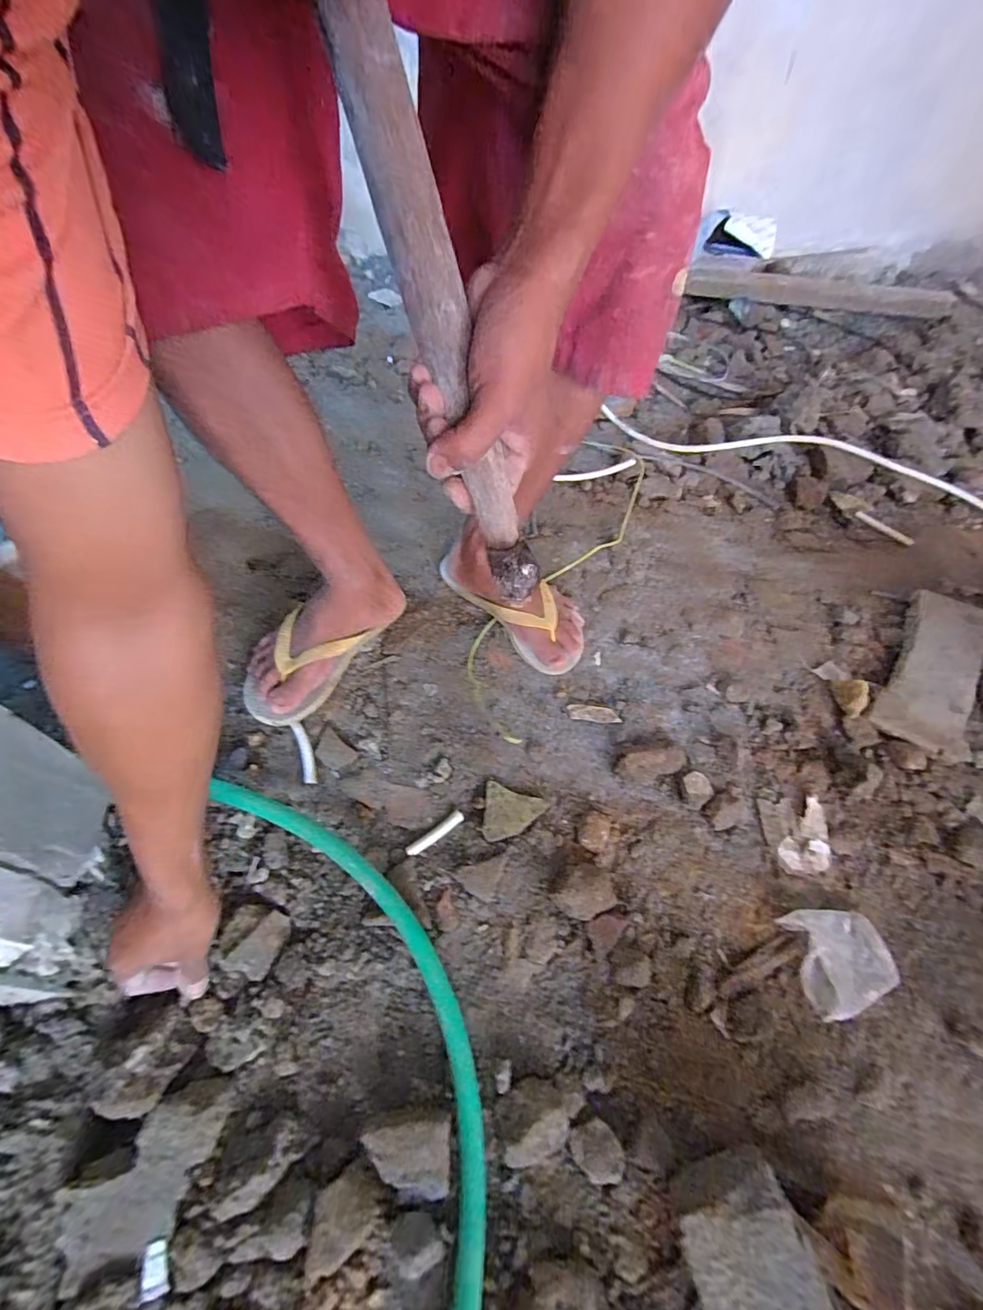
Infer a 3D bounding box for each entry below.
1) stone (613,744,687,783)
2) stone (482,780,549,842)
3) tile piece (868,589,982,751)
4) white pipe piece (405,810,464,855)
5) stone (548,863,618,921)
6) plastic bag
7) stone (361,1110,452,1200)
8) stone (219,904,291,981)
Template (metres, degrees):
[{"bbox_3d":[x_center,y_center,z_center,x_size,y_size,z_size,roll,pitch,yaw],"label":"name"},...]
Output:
[{"bbox_3d":[0.184,0.124,0.574,0.088,0.025,0.039,-14,57,-13],"label":"stone"},{"bbox_3d":[0.025,0.171,0.534,0.066,0.012,0.060,6,55,0],"label":"stone"},{"bbox_3d":[0.613,0.013,0.682,0.105,0.030,0.285,36,60,20],"label":"tile piece"},{"bbox_3d":[-0.058,0.186,0.516,0.066,0.007,0.012,-30,62,-22],"label":"white pipe piece"},{"bbox_3d":[0.090,0.231,0.488,0.062,0.032,0.047,0,55,-4],"label":"stone"},{"bbox_3d":[0.337,0.290,0.476,0.090,0.016,0.085,-5,55,-7],"label":"plastic bag"},{"bbox_3d":[-0.064,0.379,0.377,0.063,0.023,0.048,2,55,-2],"label":"stone"},{"bbox_3d":[-0.216,0.257,0.448,0.049,0.025,0.053,2,55,-2],"label":"stone"}]

